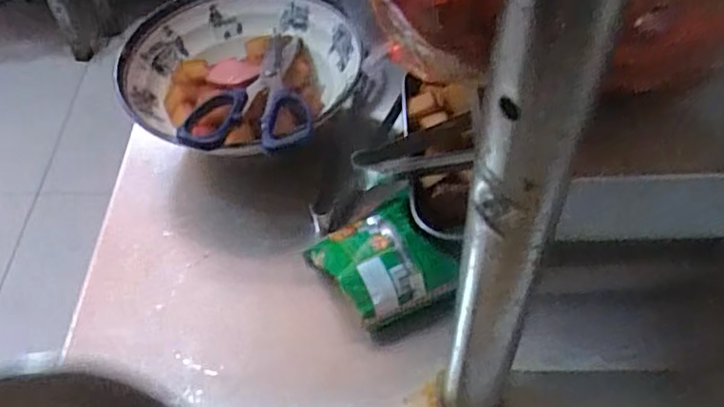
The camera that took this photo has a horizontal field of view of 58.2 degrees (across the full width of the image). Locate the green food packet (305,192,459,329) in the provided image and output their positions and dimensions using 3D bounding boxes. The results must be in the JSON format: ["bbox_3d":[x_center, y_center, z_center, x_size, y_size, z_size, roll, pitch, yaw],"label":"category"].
[{"bbox_3d":[0.018,0.038,0.467,0.087,0.021,0.084,-30,59,-12],"label":"green food packet"}]

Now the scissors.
[{"bbox_3d":[-0.073,-0.092,0.519,0.089,0.014,0.176,8,40,7],"label":"scissors"}]

